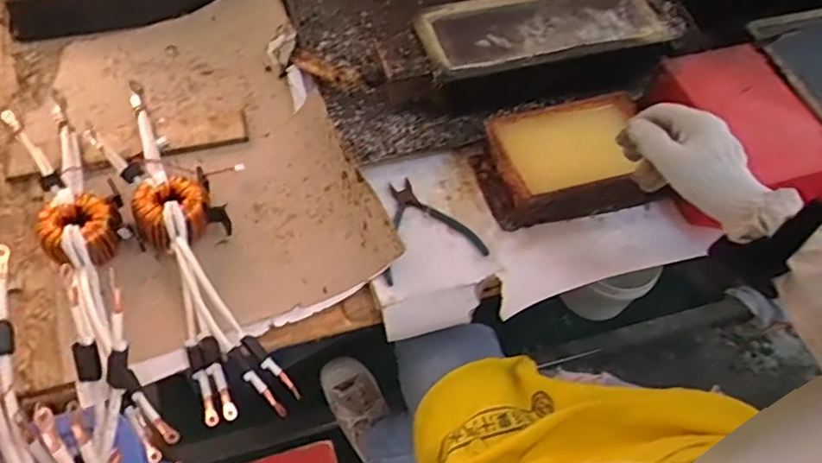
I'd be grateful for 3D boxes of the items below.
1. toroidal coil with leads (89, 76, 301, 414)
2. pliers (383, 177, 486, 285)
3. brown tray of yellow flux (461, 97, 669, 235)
[{"bbox_3d":[-0.267,-0.009,0.696,0.093,0.058,0.486,-29,65,-19],"label":"toroidal coil with leads"},{"bbox_3d":[0.011,-0.010,0.728,0.130,0.007,0.133,-16,62,-13],"label":"pliers"},{"bbox_3d":[0.203,-0.096,0.756,0.226,0.074,0.146,-13,61,-11],"label":"brown tray of yellow flux"}]

